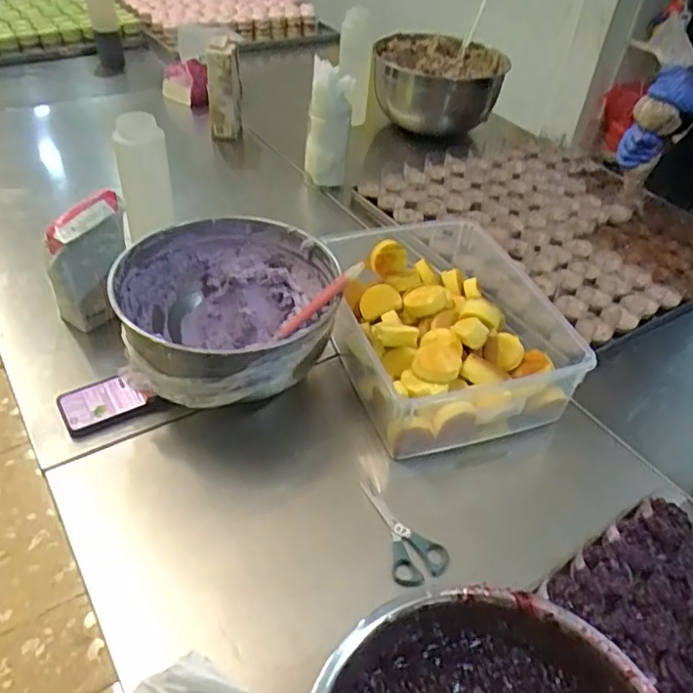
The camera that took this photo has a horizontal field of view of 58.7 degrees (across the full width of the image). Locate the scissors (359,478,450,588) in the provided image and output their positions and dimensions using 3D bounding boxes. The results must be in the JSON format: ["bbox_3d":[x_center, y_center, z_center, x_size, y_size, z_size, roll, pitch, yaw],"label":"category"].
[{"bbox_3d":[0.064,0.213,0.732,0.066,0.009,0.143,-13,45,-19],"label":"scissors"}]

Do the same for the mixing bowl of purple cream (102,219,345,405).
[{"bbox_3d":[-0.158,-0.044,0.856,0.287,0.144,0.287,3,43,-3],"label":"mixing bowl of purple cream"}]

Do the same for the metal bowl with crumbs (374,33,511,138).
[{"bbox_3d":[0.222,-0.641,1.513,0.284,0.167,0.231,25,44,22],"label":"metal bowl with crumbs"}]

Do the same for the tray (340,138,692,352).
[{"bbox_3d":[0.408,-0.254,1.209,0.556,0.057,0.592,-23,49,-27],"label":"tray"}]

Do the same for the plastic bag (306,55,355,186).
[{"bbox_3d":[-0.035,-0.437,1.238,0.087,0.243,0.101,1,40,-4],"label":"plastic bag"}]

